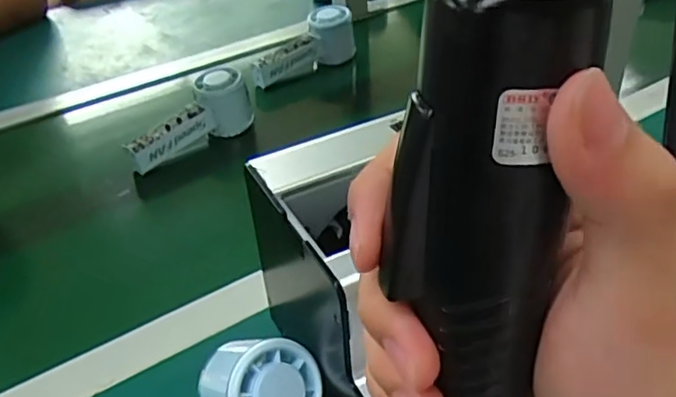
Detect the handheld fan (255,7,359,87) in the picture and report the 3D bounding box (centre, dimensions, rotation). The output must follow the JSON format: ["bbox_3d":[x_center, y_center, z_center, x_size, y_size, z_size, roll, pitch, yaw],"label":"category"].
[{"bbox_3d":[-0.045,-0.192,0.805,0.154,0.070,0.046,-35,45,-13],"label":"handheld fan"}]

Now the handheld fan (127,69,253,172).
[{"bbox_3d":[-0.161,-0.080,0.679,0.154,0.067,0.045,-42,49,-21],"label":"handheld fan"}]

